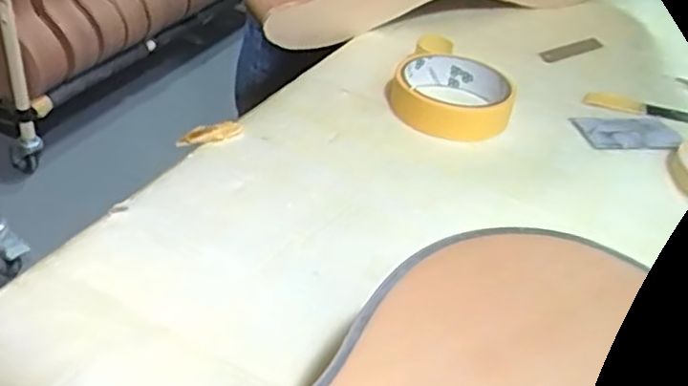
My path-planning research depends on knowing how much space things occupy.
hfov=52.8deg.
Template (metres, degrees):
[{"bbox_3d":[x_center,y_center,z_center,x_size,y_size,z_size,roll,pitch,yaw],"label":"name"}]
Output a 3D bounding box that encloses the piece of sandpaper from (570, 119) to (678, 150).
[{"bbox_3d":[0.206,-0.044,0.506,0.075,0.009,0.036,2,37,-9],"label":"piece of sandpaper"}]

